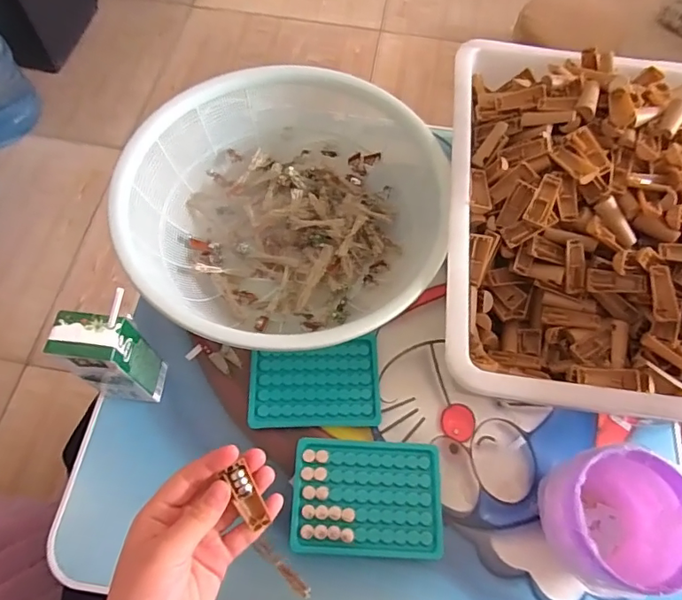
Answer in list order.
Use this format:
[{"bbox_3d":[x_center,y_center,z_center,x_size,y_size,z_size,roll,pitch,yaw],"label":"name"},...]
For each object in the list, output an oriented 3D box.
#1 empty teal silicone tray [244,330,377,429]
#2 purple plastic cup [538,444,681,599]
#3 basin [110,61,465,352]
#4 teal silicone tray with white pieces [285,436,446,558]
[{"bbox_3d":[-0.026,0.083,0.509,0.129,0.010,0.089,-1,64,-3],"label":"empty teal silicone tray"},{"bbox_3d":[0.236,0.191,0.434,0.109,0.087,0.106,1,64,-2],"label":"purple plastic cup"},{"bbox_3d":[-0.054,-0.087,0.526,0.310,0.120,0.290,1,64,-2],"label":"basin"},{"bbox_3d":[0.024,0.174,0.444,0.130,0.007,0.095,5,66,-4],"label":"teal silicone tray with white pieces"}]

